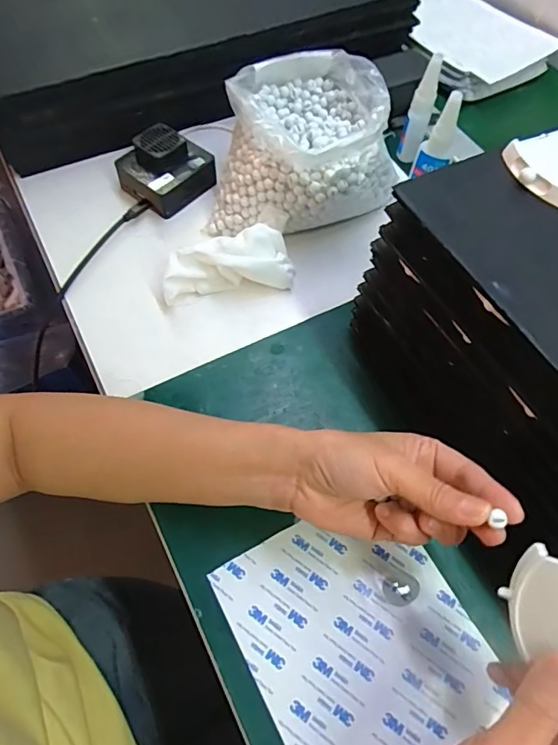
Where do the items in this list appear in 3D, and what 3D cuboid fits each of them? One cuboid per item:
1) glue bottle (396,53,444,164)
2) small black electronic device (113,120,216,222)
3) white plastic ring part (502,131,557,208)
[{"bbox_3d":[0.149,-0.275,0.528,0.024,0.106,0.028,24,66,11],"label":"glue bottle"},{"bbox_3d":[-0.118,-0.210,0.509,0.074,0.045,0.082,35,69,15],"label":"small black electronic device"},{"bbox_3d":[0.193,-0.141,0.328,0.080,0.010,0.058,-27,67,-13],"label":"white plastic ring part"}]

